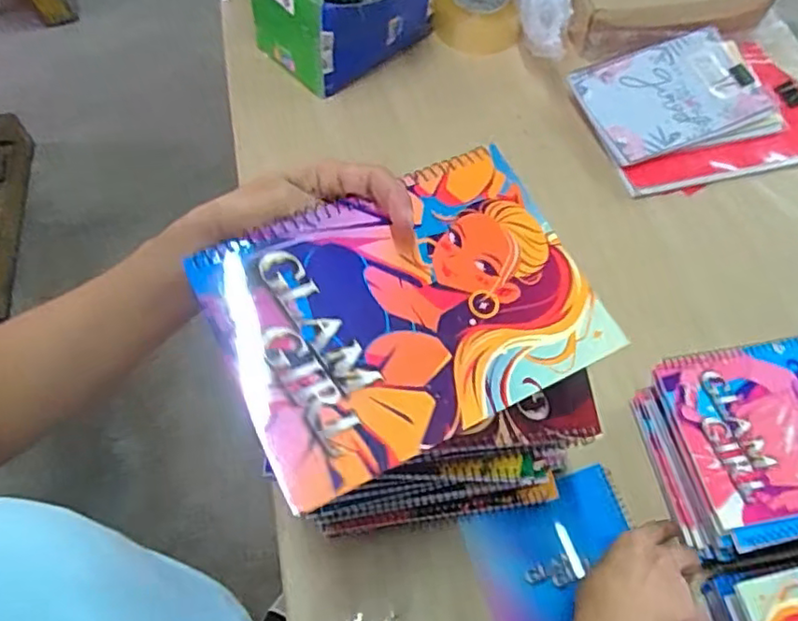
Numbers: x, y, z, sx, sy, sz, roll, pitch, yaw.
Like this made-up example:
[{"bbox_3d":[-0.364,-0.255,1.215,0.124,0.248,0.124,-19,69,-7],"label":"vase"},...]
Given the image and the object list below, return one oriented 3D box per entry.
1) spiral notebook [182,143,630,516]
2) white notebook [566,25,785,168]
[{"bbox_3d":[0.005,-0.003,0.329,0.192,0.005,0.140,-24,71,-17],"label":"spiral notebook"},{"bbox_3d":[0.362,-0.281,0.813,0.241,0.016,0.164,-16,71,-8],"label":"white notebook"}]

